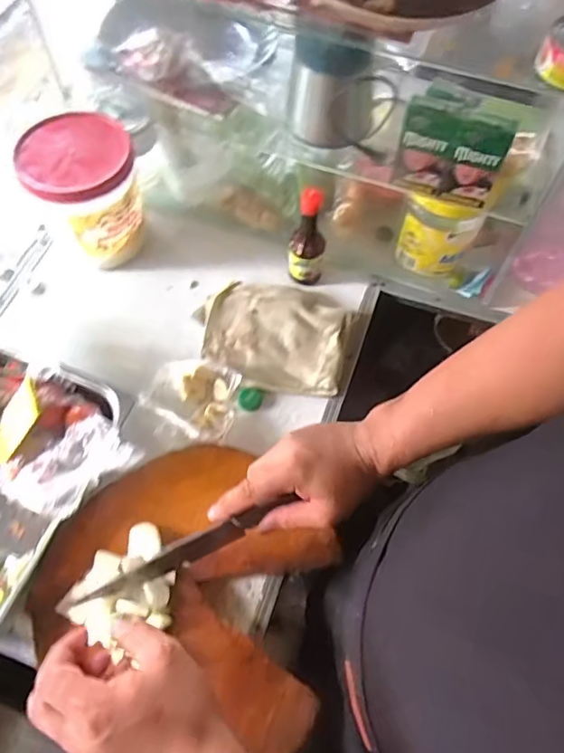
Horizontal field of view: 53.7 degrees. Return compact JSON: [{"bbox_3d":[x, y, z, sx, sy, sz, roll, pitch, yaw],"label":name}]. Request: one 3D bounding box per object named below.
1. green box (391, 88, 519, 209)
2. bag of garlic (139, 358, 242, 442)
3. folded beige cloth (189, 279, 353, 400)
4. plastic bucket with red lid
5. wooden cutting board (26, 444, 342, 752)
[{"bbox_3d":[0.182,-0.245,0.603,0.109,0.103,0.030,19,64,6],"label":"green box"},{"bbox_3d":[-0.112,0.028,0.681,0.111,0.046,0.095,17,64,6],"label":"bag of garlic"},{"bbox_3d":[-0.012,-0.054,0.733,0.195,0.036,0.144,10,63,2],"label":"folded beige cloth"},{"bbox_3d":[-0.248,-0.239,0.720,0.129,0.127,0.143,-34,70,-18],"label":"plastic bucket with red lid"},{"bbox_3d":[-0.086,0.203,0.589,0.302,0.040,0.260,19,64,7],"label":"wooden cutting board"}]

